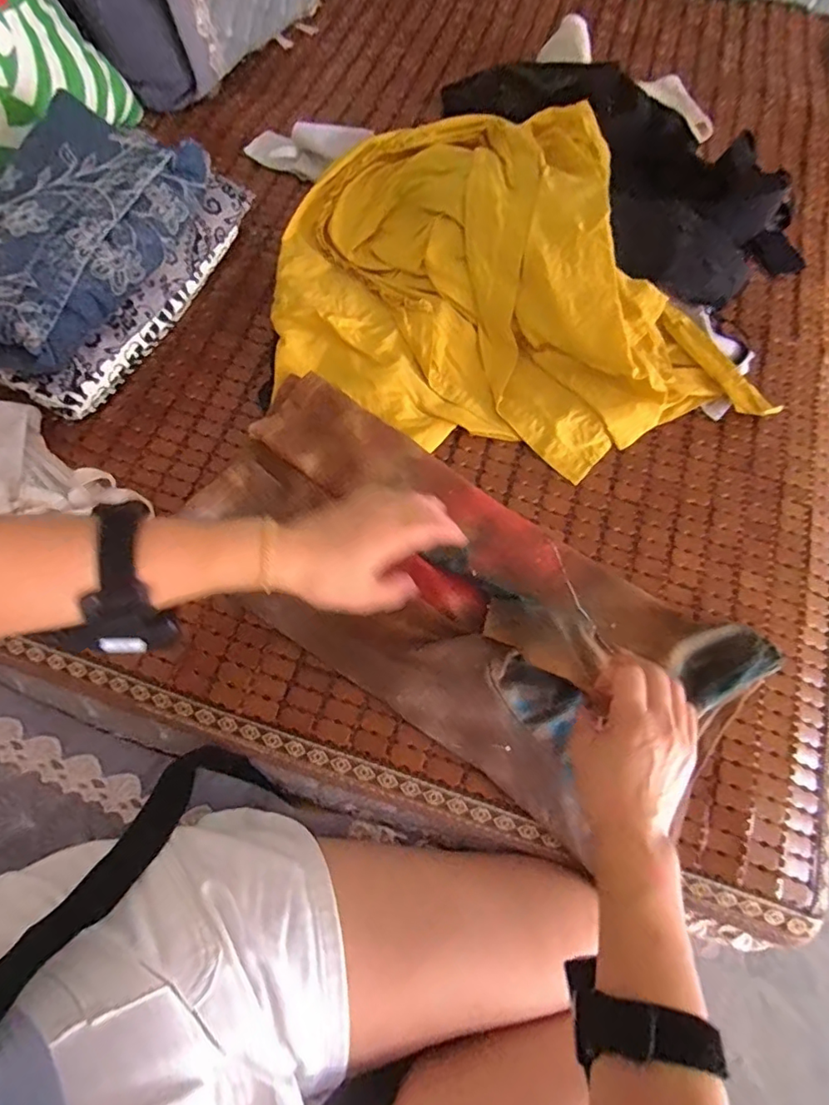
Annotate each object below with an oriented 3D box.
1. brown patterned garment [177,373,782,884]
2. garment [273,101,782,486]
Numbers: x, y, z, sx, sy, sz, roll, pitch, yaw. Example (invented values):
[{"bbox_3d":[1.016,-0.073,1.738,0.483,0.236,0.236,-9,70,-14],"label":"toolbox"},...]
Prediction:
[{"bbox_3d":[0.028,0.032,0.459,0.486,0.067,0.214,34,71,10],"label":"brown patterned garment"},{"bbox_3d":[0.102,-0.297,0.574,0.497,0.088,0.448,0,69,-3],"label":"garment"}]

